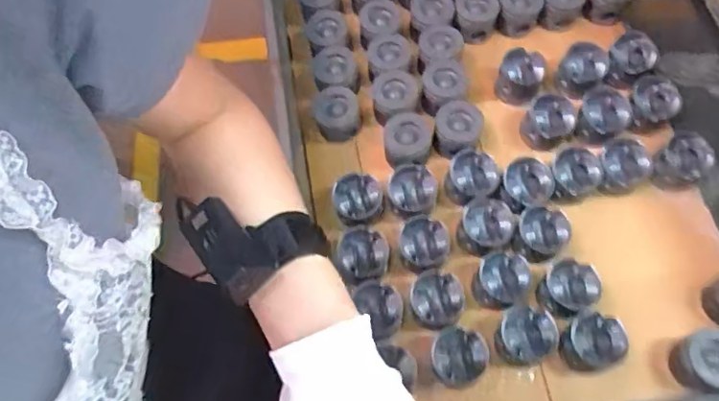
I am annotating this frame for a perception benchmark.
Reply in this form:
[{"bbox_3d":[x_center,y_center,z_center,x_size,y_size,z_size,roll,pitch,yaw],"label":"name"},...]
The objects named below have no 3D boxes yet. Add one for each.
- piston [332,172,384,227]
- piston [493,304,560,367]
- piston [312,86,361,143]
[{"bbox_3d":[-0.004,0.000,1.050,0.084,0.067,0.091,0,66,1],"label":"piston"},{"bbox_3d":[0.278,0.227,0.950,0.094,0.063,0.094,39,73,16],"label":"piston"},{"bbox_3d":[-0.046,-0.169,1.133,0.087,0.076,0.092,0,66,1],"label":"piston"}]

